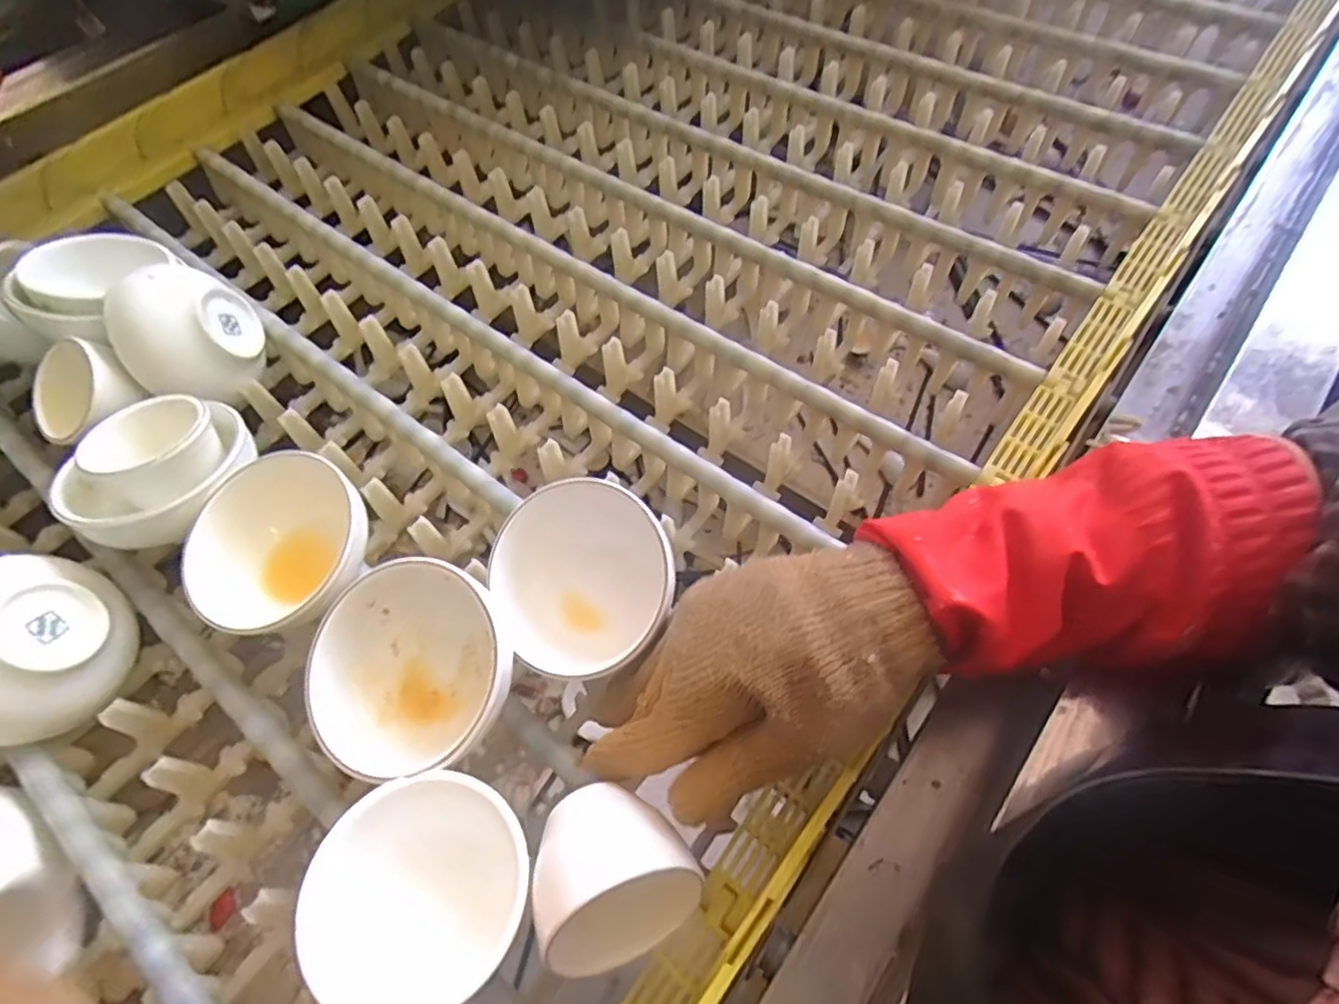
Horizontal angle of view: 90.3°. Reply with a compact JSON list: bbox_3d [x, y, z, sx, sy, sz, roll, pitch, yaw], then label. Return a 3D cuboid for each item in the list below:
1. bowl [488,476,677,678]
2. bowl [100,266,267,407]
[{"bbox_3d":[-0.052,0.048,0.401,0.105,0.058,0.110,-23,62,-5],"label":"bowl"},{"bbox_3d":[-0.374,-0.131,0.517,0.076,0.078,0.083,-13,60,-3],"label":"bowl"}]

